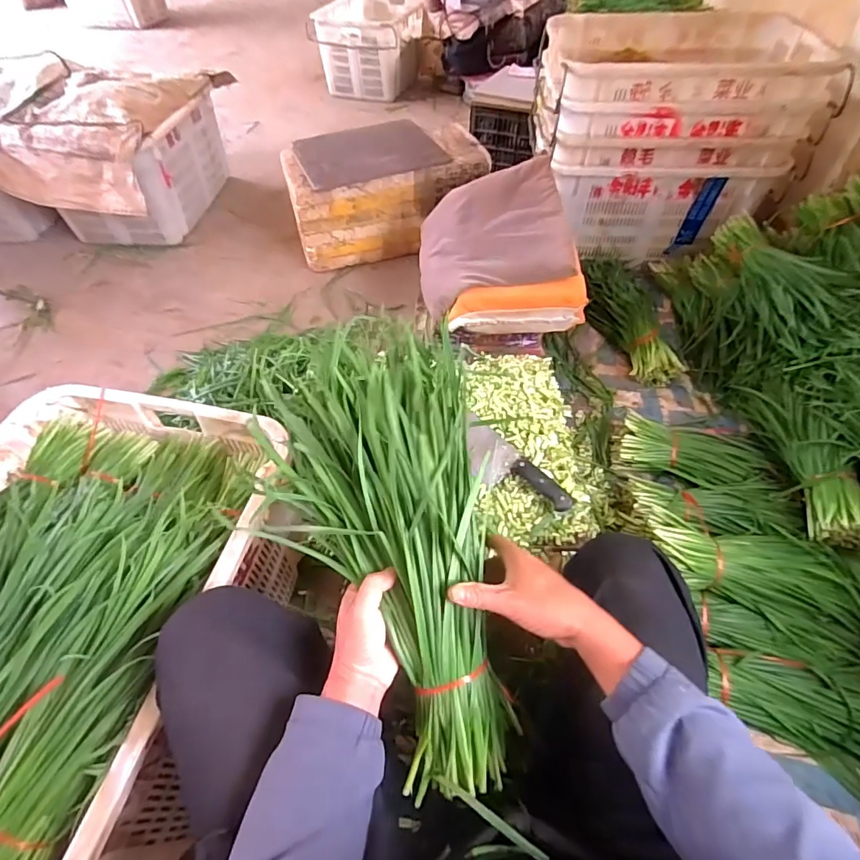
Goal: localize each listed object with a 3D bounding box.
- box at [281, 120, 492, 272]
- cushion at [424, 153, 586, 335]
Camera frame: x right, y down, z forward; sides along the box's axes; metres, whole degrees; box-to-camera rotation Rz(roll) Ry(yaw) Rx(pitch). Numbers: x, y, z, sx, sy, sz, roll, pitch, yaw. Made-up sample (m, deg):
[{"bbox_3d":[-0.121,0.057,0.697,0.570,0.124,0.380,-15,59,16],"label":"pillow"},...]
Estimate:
[{"bbox_3d":[-0.148,-0.806,1.647,0.625,0.331,0.313,-11,53,-7],"label":"box"},{"bbox_3d":[0.155,-0.459,1.212,0.356,0.206,0.432,-9,53,-6],"label":"cushion"}]

